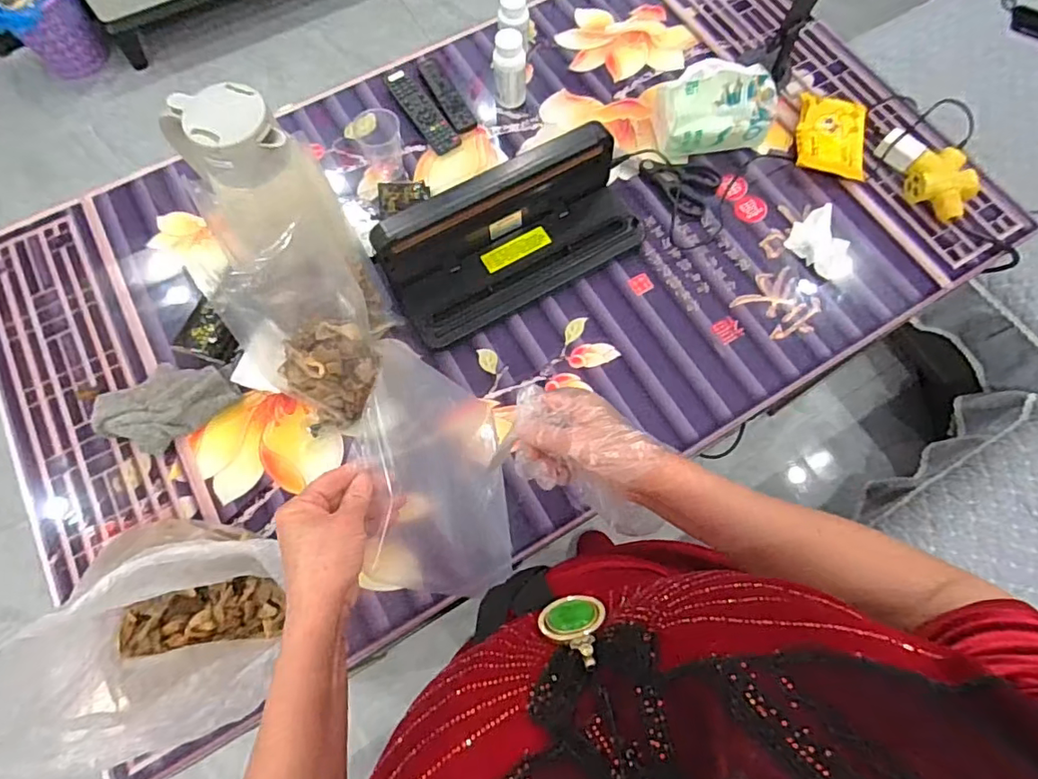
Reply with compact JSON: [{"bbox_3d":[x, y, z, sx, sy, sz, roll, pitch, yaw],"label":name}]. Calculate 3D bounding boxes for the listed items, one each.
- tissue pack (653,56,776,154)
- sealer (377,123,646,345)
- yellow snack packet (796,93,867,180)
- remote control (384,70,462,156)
[{"bbox_3d":[0.293,-0.415,0.816,0.179,0.104,0.080,-5,71,-1],"label":"tissue pack"},{"bbox_3d":[-0.013,-0.225,0.759,0.360,0.101,0.190,-29,74,-9],"label":"sealer"},{"bbox_3d":[0.475,-0.386,0.842,0.095,0.030,0.143,9,72,4],"label":"yellow snack packet"},{"bbox_3d":[-0.159,-0.449,0.884,0.044,0.015,0.179,-34,74,-10],"label":"remote control"}]

